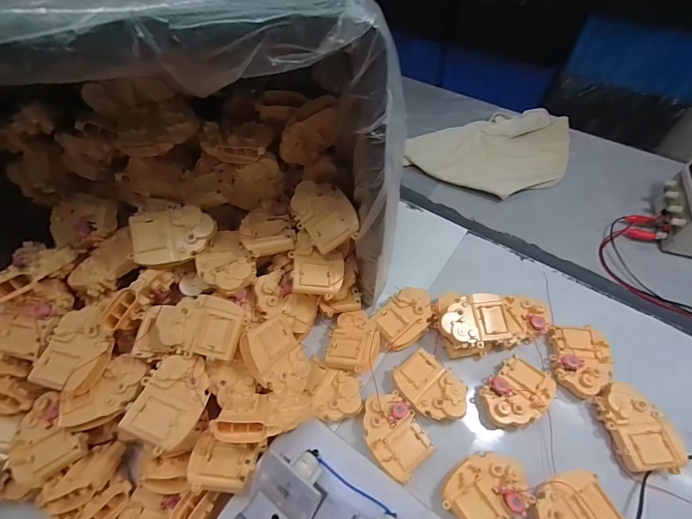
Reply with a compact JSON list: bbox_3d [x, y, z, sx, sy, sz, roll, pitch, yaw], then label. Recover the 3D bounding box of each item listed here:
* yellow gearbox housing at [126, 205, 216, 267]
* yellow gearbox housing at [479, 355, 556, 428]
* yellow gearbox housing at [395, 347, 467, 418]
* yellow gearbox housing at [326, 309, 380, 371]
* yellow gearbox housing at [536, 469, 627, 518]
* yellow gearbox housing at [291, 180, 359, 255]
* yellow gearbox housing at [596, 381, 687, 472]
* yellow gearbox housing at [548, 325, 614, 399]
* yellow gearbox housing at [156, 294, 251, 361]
[{"bbox_3d":[-0.217,-0.027,0.425,0.099,0.036,0.069,-13,88,-12],"label":"yellow gearbox housing"},{"bbox_3d":[0.231,0.179,0.452,0.116,0.033,0.073,-28,59,-19],"label":"yellow gearbox housing"},{"bbox_3d":[0.115,0.177,0.461,0.095,0.035,0.070,34,61,21],"label":"yellow gearbox housing"},{"bbox_3d":[0.012,0.113,0.480,0.069,0.024,0.089,6,55,4],"label":"yellow gearbox housing"},{"bbox_3d":[0.256,0.289,0.378,0.096,0.032,0.070,-16,56,-12],"label":"yellow gearbox housing"},{"bbox_3d":[-0.030,-0.059,0.447,0.073,0.026,0.095,-40,83,5],"label":"yellow gearbox housing"},{"bbox_3d":[0.365,0.209,0.422,0.069,0.037,0.095,0,55,0],"label":"yellow gearbox housing"},{"bbox_3d":[0.329,0.142,0.473,0.072,0.034,0.097,6,55,4],"label":"yellow gearbox housing"},{"bbox_3d":[-0.174,0.082,0.403,0.100,0.038,0.068,7,55,4],"label":"yellow gearbox housing"}]

